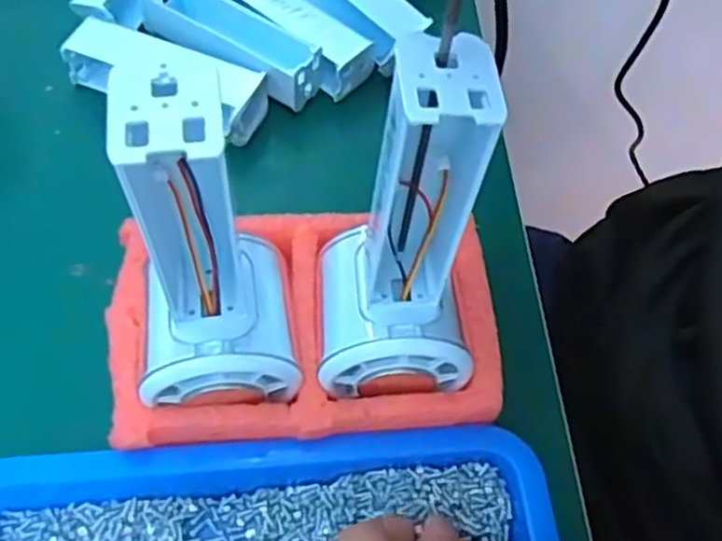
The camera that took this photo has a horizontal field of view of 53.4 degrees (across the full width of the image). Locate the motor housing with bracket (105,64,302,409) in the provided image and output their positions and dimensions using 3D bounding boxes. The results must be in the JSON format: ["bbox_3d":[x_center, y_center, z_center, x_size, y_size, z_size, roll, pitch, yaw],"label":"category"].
[{"bbox_3d":[-0.050,0.000,0.224,0.052,0.142,0.054,-7,61,-9],"label":"motor housing with bracket"}]

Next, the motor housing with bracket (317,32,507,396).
[{"bbox_3d":[0.012,-0.005,0.236,0.049,0.145,0.057,-1,60,-5],"label":"motor housing with bracket"}]

